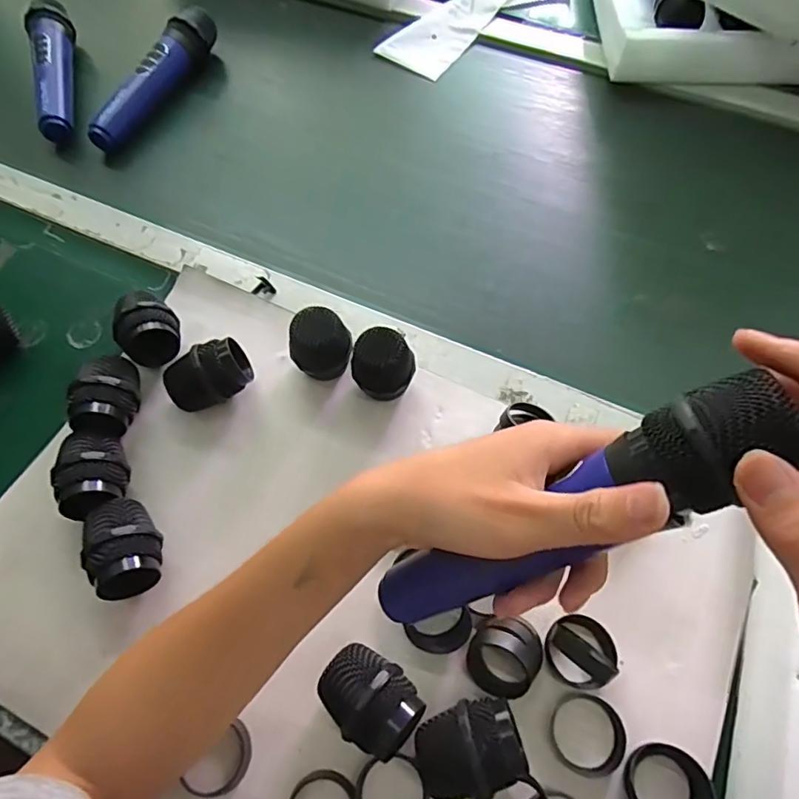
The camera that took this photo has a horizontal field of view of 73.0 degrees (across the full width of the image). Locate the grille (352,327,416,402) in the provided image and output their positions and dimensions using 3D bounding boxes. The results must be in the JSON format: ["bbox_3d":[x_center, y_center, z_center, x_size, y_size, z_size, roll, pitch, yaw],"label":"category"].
[{"bbox_3d":[-0.012,-0.024,0.416,0.047,0.059,0.040,-2,66,1],"label":"grille"}]

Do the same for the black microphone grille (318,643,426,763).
[{"bbox_3d":[-0.018,0.184,0.329,0.061,0.048,0.048,25,64,12],"label":"black microphone grille"}]

